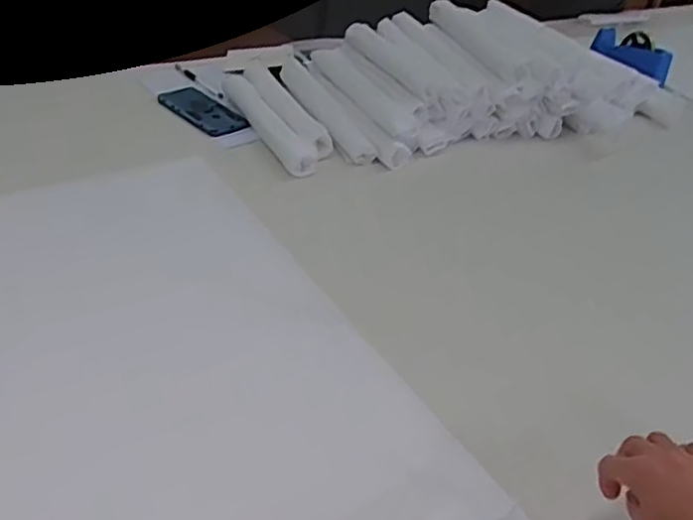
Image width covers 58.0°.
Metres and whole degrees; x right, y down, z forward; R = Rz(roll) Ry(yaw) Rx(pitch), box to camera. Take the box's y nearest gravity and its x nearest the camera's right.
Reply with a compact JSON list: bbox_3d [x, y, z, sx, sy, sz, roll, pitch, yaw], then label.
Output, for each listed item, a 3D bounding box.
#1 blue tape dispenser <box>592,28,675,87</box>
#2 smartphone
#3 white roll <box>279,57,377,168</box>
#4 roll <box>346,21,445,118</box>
[{"bbox_3d":[0.627,-0.448,1.362,0.065,0.074,0.216,-2,39,-18],"label":"blue tape dispenser"},{"bbox_3d":[-0.241,-0.248,1.030,0.087,0.012,0.172,-26,51,-39],"label":"smartphone"},{"bbox_3d":[-0.049,-0.260,1.064,0.054,0.049,0.317,-11,43,-27],"label":"white roll"},{"bbox_3d":[0.080,-0.337,1.078,0.060,0.047,0.266,-10,42,-26],"label":"roll"}]

